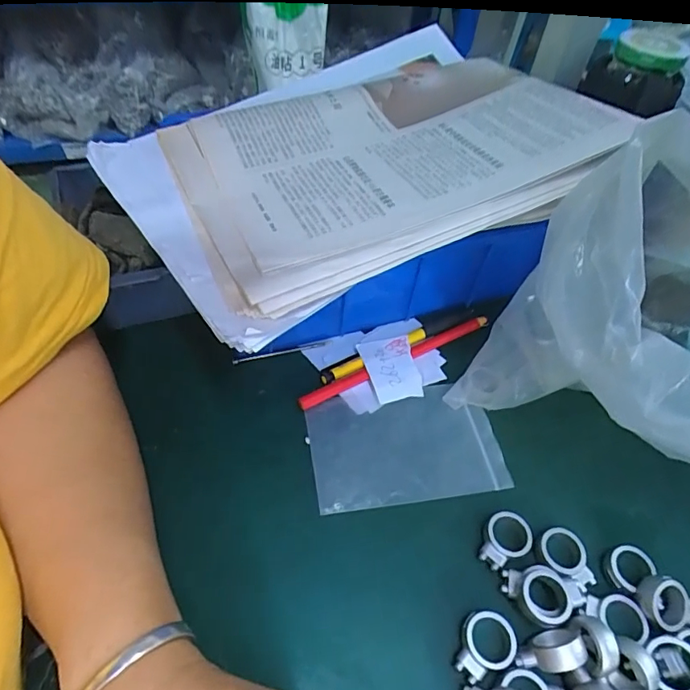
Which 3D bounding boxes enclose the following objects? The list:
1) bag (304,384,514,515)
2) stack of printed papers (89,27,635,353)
[{"bbox_3d":[0.040,0.065,0.312,0.122,0.006,0.075,-6,53,-8],"label":"bag"},{"bbox_3d":[0.001,-0.137,0.329,0.294,0.057,0.251,-20,56,-20],"label":"stack of printed papers"}]

